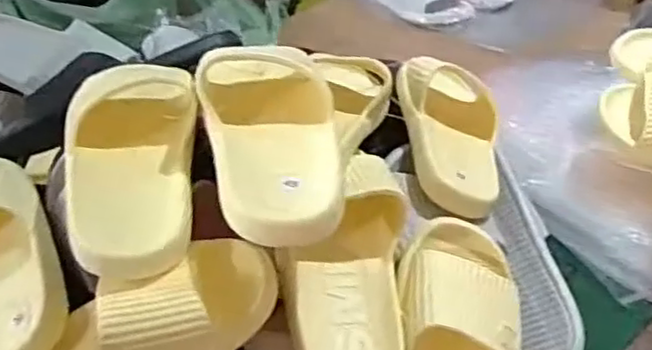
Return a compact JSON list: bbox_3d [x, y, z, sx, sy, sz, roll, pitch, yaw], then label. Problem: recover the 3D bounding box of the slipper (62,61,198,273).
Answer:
[{"bbox_3d":[-0.159,-0.016,0.588,0.101,0.088,0.258,-13,38,-10],"label":"slipper"}]

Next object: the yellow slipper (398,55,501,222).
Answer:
[{"bbox_3d":[0.130,-0.043,0.691,0.107,0.056,0.215,13,51,-13],"label":"yellow slipper"}]

